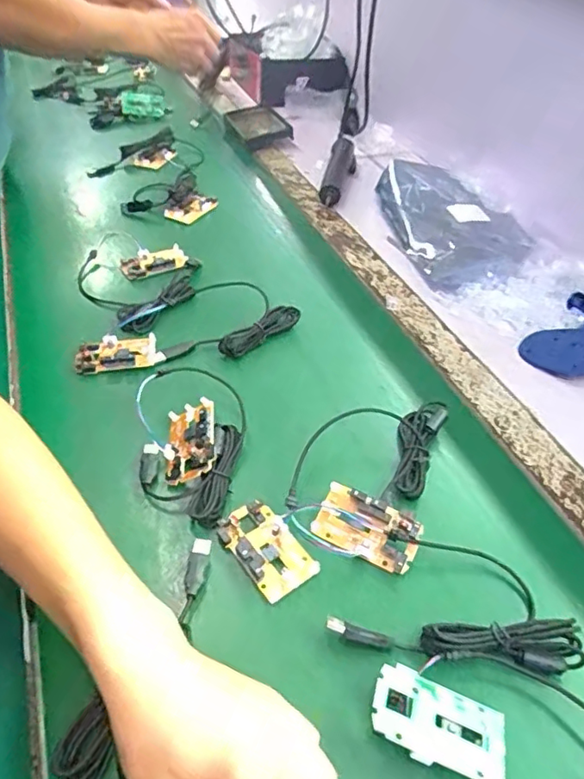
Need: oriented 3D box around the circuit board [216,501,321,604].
[{"bbox_3d":[-0.020,0.117,0.414,0.043,0.011,0.077,-29,53,-29],"label":"circuit board"}]

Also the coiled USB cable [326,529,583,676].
[{"bbox_3d":[0.108,0.141,0.383,0.158,0.028,0.087,6,44,2],"label":"coiled USB cable"}]

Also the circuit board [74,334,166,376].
[{"bbox_3d":[-0.174,-0.038,0.562,0.084,0.012,0.046,-2,44,-6],"label":"circuit board"}]

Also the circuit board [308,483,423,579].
[{"bbox_3d":[0.057,0.107,0.430,0.080,0.010,0.047,23,77,22],"label":"circuit board"}]

